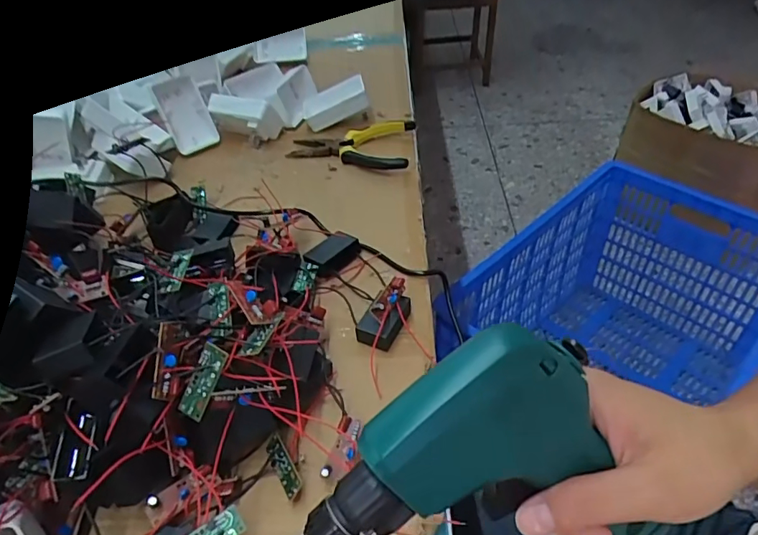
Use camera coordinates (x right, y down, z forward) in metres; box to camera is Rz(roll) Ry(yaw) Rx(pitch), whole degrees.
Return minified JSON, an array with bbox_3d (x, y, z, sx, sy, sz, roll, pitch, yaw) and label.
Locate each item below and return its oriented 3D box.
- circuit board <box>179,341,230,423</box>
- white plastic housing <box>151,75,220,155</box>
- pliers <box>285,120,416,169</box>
[{"bbox_3d":[-0.104,0.067,0.305,0.017,0.004,0.045,28,96,15],"label":"circuit board"},{"bbox_3d":[-0.244,-0.194,0.654,0.053,0.088,0.015,-27,22,-16],"label":"white plastic housing"},{"bbox_3d":[-0.035,-0.151,0.637,0.149,0.021,0.092,3,44,9],"label":"pliers"}]

